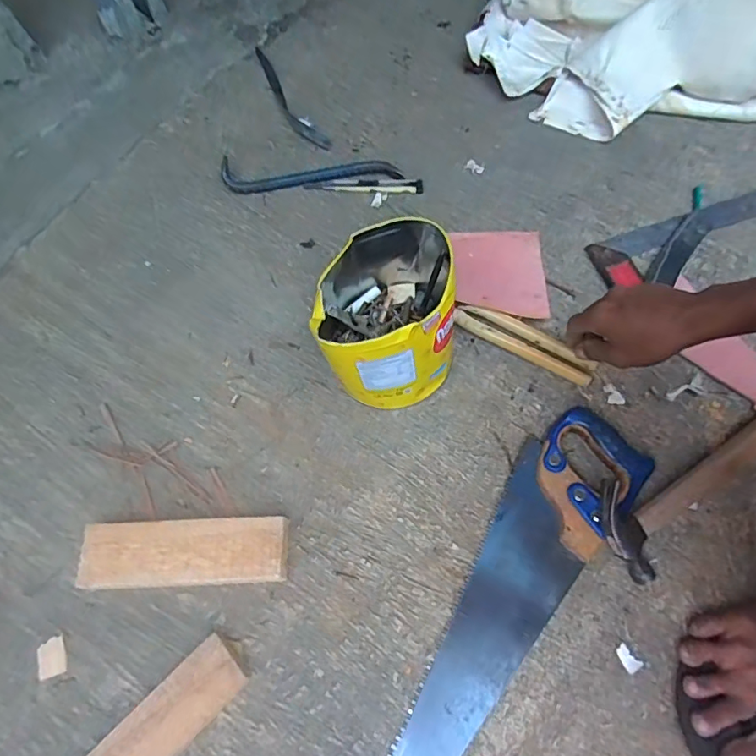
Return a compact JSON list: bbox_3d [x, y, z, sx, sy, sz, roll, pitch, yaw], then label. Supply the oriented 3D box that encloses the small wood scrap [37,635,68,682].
[{"bbox_3d":[-0.334,0.286,0.522,0.026,0.004,0.036,-25,67,-8],"label":"small wood scrap"}]

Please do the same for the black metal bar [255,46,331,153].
[{"bbox_3d":[-0.155,-0.464,0.848,0.039,0.010,0.266,-29,67,-10],"label":"black metal bar"}]

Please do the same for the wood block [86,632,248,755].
[{"bbox_3d":[-0.216,0.338,0.475,0.208,0.022,0.057,-41,70,-15],"label":"wood block"}]

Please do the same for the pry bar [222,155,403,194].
[{"bbox_3d":[-0.099,-0.305,0.763,0.264,0.026,0.042,-2,65,2],"label":"pry bar"}]

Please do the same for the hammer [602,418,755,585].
[{"bbox_3d":[0.376,0.075,0.543,0.345,0.037,0.090,-32,68,-11],"label":"hammer"}]

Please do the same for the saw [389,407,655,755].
[{"bbox_3d":[0.104,0.234,0.506,0.114,0.026,0.487,38,72,18],"label":"saw"}]

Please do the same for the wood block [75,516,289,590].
[{"bbox_3d":[-0.203,0.186,0.543,0.214,0.029,0.067,-2,65,2],"label":"wood block"}]

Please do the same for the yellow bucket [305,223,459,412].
[{"bbox_3d":[0.010,-0.070,0.581,0.151,0.149,0.166,0,65,3],"label":"yellow bucket"}]

